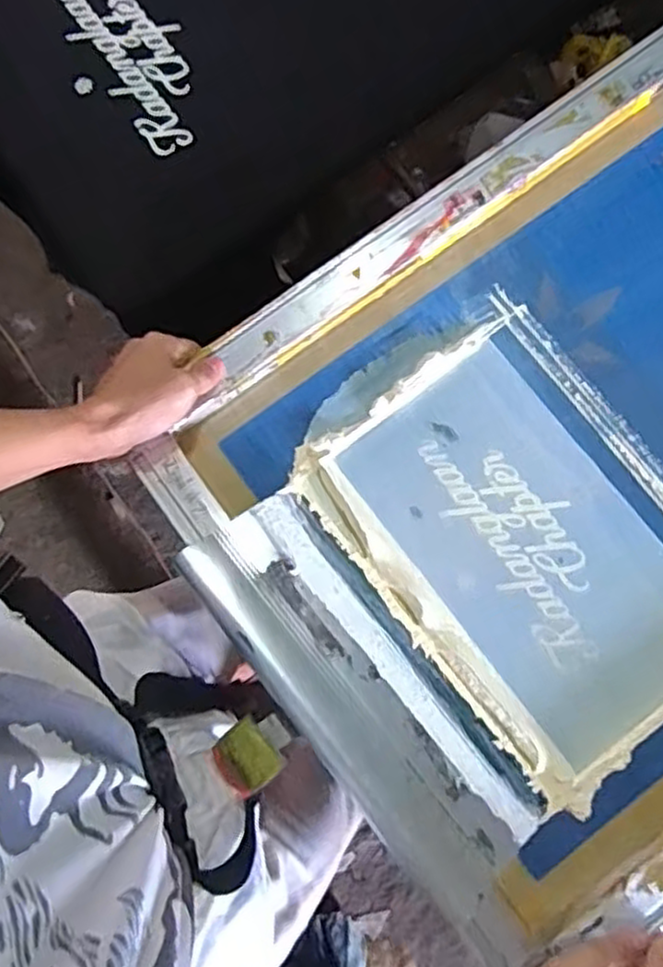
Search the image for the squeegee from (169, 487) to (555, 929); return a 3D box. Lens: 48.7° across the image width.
[{"bbox_3d":[0.017,0.149,0.528,0.101,0.032,0.301,-35,81,-26],"label":"squeegee"}]

